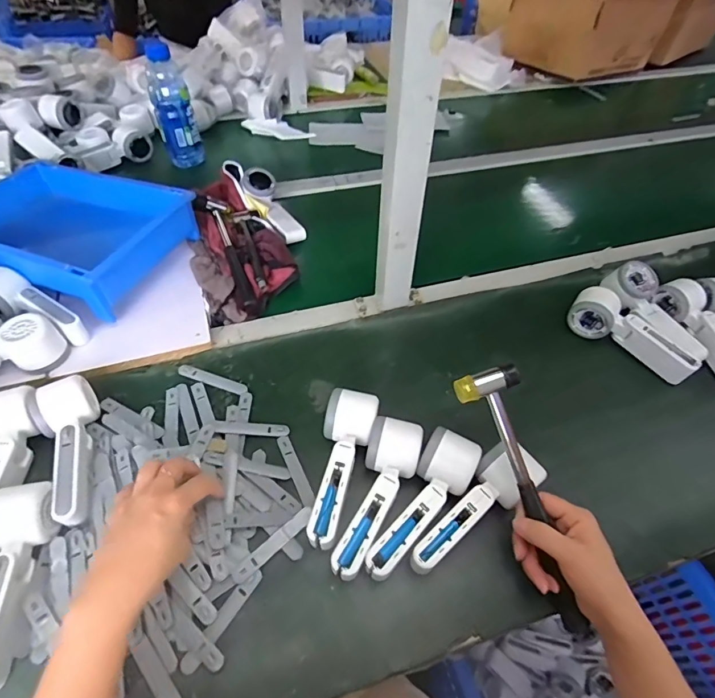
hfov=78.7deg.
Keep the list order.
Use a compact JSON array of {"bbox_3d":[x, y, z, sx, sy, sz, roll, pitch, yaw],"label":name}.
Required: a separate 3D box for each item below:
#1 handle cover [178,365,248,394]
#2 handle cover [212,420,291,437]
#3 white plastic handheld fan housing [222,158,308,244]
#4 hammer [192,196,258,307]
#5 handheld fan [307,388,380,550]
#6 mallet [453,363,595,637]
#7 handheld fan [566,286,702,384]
[{"bbox_3d":[-0.184,0.039,0.555,0.093,0.005,0.015,16,52,10],"label":"handle cover"},{"bbox_3d":[-0.124,0.091,0.508,0.086,0.007,0.016,4,51,-6],"label":"handle cover"},{"bbox_3d":[-0.154,-0.256,0.759,0.065,0.029,0.197,-31,73,-25],"label":"white plastic handheld fan housing"},{"bbox_3d":[-0.204,-0.158,0.680,0.059,0.041,0.248,-17,54,-16],"label":"hammer"},{"bbox_3d":[-0.024,0.123,0.463,0.060,0.050,0.166,12,52,7],"label":"handheld fan"},{"bbox_3d":[0.165,0.140,0.413,0.051,0.029,0.251,-18,84,-16],"label":"mallet"},{"bbox_3d":[0.382,-0.019,0.608,0.173,0.066,0.060,32,56,21],"label":"handheld fan"}]

